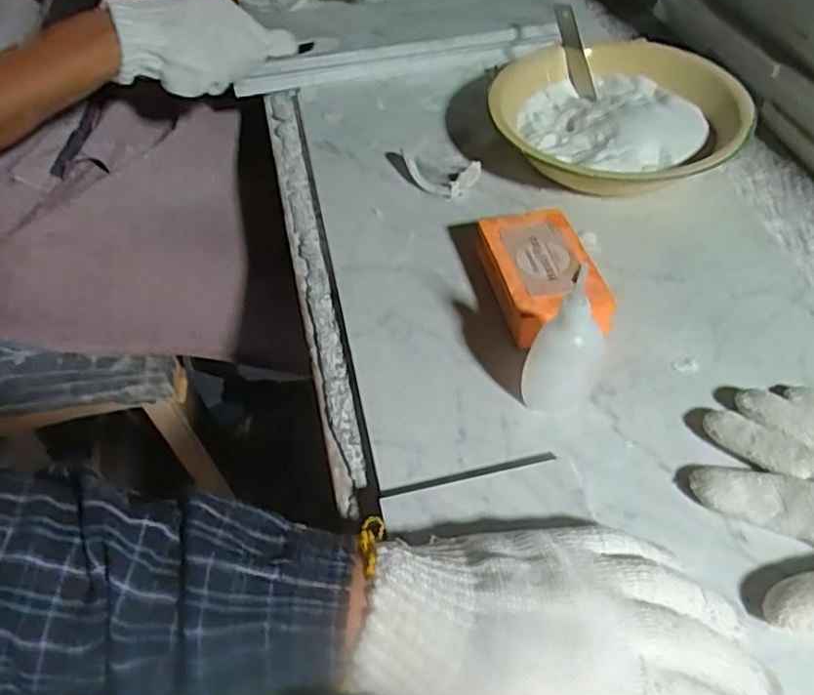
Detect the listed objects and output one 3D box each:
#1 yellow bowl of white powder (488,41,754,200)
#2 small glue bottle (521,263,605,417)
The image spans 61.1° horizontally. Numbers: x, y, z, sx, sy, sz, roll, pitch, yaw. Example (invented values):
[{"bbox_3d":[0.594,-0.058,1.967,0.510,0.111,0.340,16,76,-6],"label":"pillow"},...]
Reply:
[{"bbox_3d":[0.158,-0.173,0.536,0.181,0.055,0.176,-2,50,2],"label":"yellow bowl of white powder"},{"bbox_3d":[0.086,0.000,0.371,0.039,0.080,0.037,14,52,14],"label":"small glue bottle"}]

